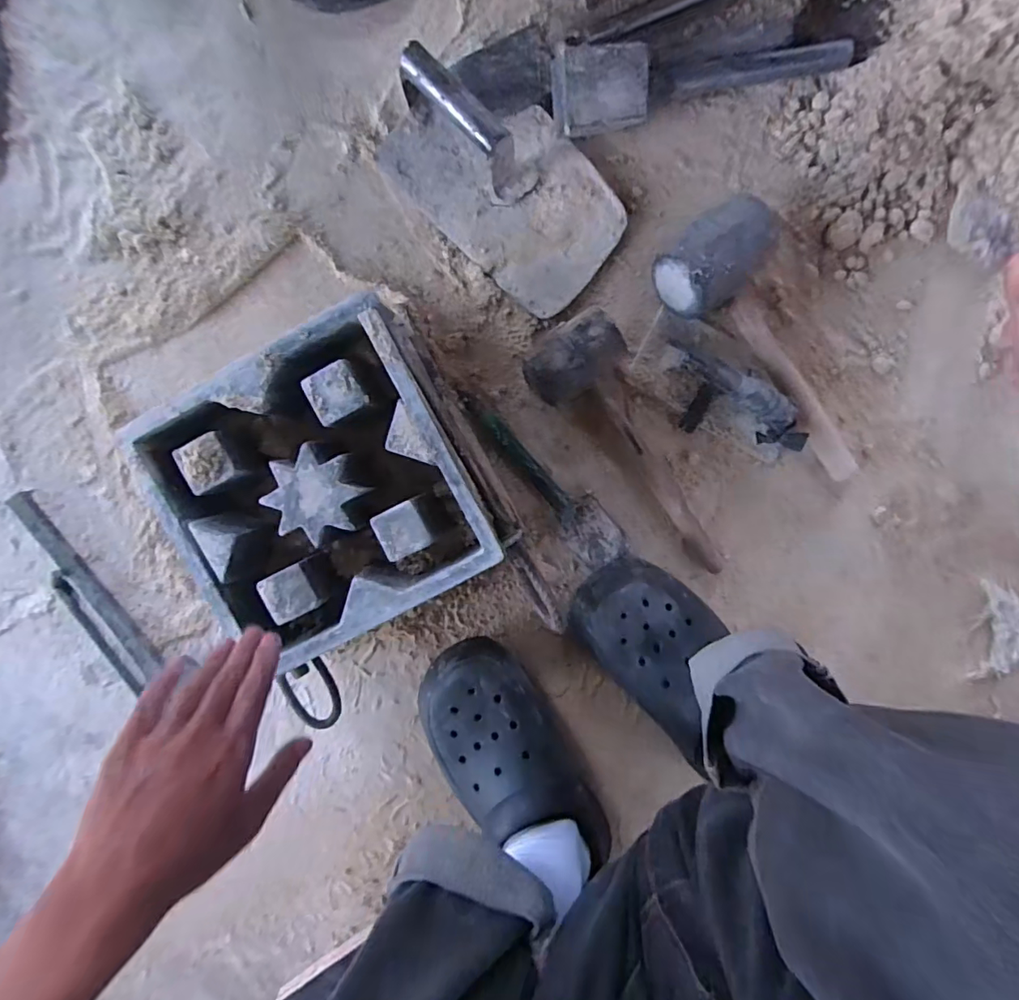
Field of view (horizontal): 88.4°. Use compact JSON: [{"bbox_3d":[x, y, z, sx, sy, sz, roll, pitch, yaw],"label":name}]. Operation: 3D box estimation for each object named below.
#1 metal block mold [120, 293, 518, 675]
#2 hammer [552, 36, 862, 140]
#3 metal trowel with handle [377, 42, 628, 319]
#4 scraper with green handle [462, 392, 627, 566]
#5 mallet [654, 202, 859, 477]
[{"bbox_3d":[-0.150,-0.015,0.468,0.229,0.149,0.226,-28,97,5],"label":"metal block mold"},{"bbox_3d":[0.169,-0.373,0.453,0.256,0.050,0.059,-13,98,3],"label":"hammer"},{"bbox_3d":[-0.003,-0.290,0.467,0.228,0.069,0.138,41,97,-5],"label":"metal trowel with handle"},{"bbox_3d":[0.034,-0.022,0.527,0.048,0.023,0.216,-43,96,7],"label":"scraper with green handle"},{"bbox_3d":[0.250,-0.137,0.505,0.104,0.063,0.294,-40,112,7],"label":"mallet"}]

